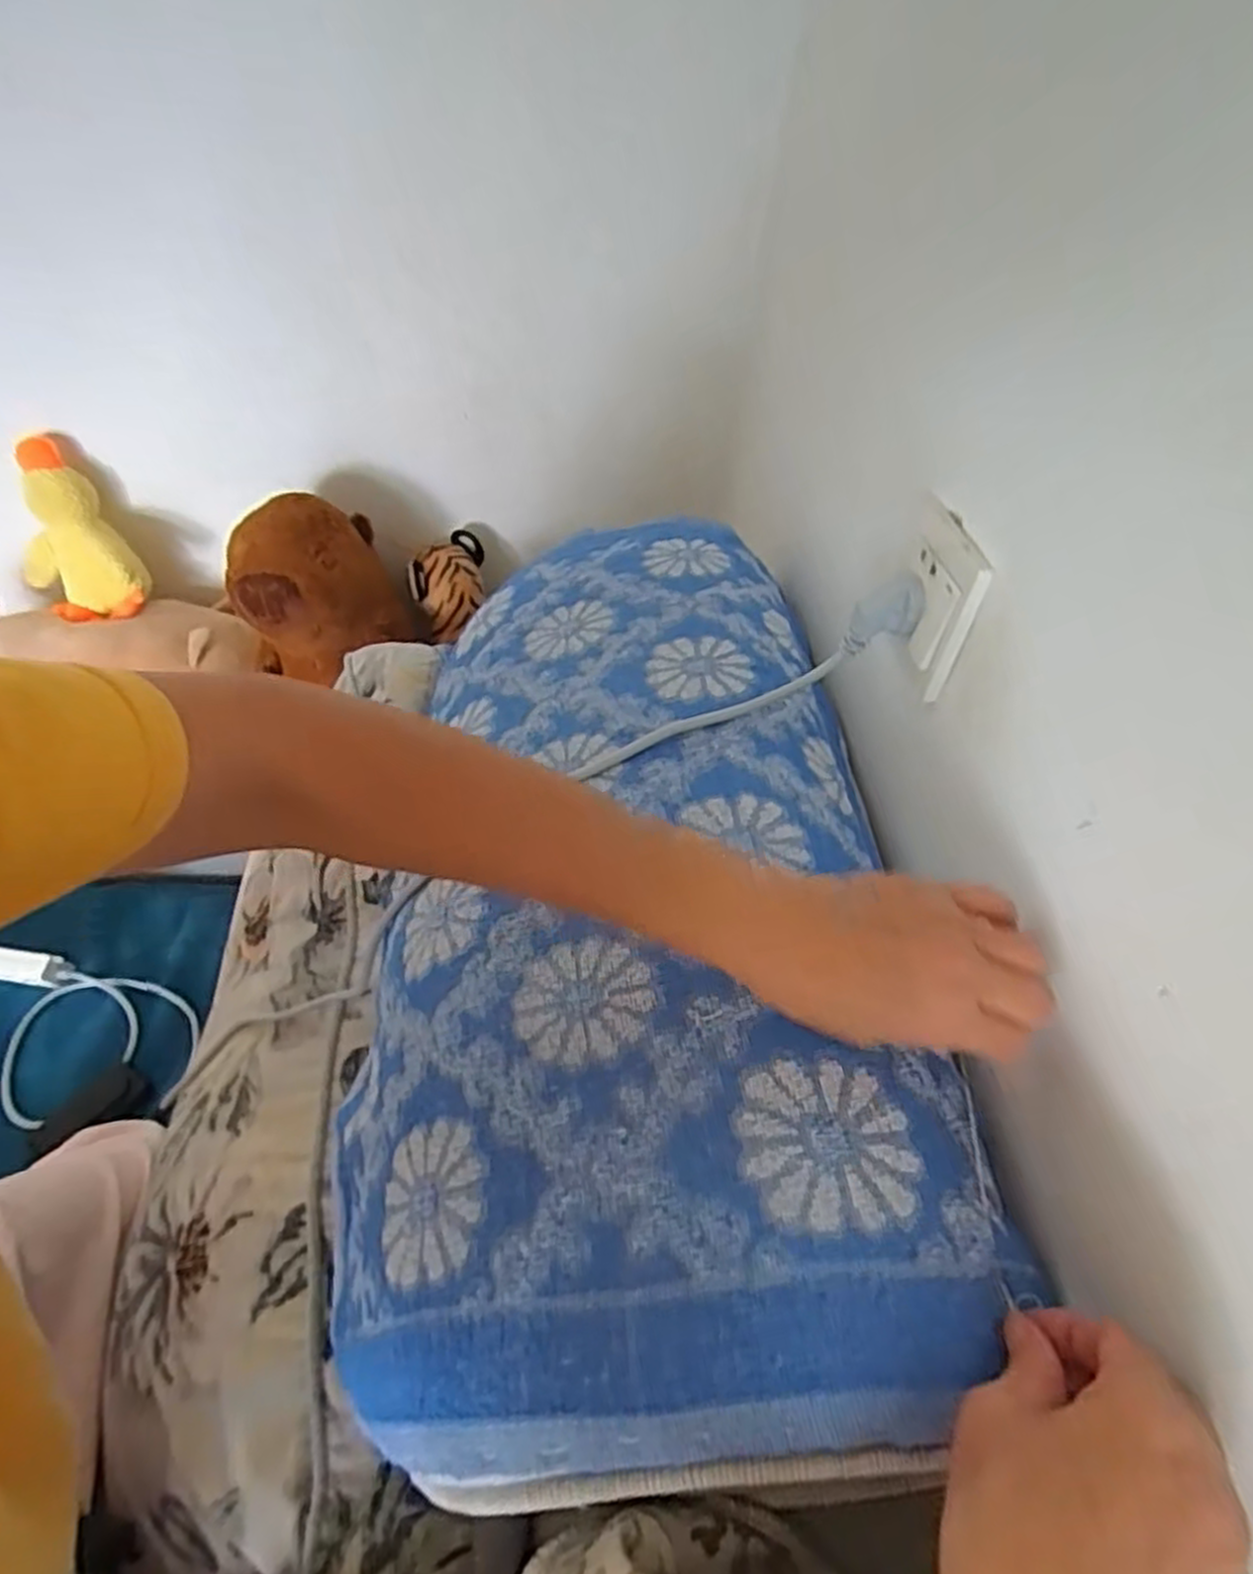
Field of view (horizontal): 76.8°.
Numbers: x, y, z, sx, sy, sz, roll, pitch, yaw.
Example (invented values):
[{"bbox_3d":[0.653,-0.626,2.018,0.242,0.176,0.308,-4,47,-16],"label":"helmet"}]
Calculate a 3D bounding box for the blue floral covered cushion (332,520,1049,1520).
[{"bbox_3d":[-0.006,0.043,0.514,0.302,0.147,0.620,1,48,-5],"label":"blue floral covered cushion"}]

